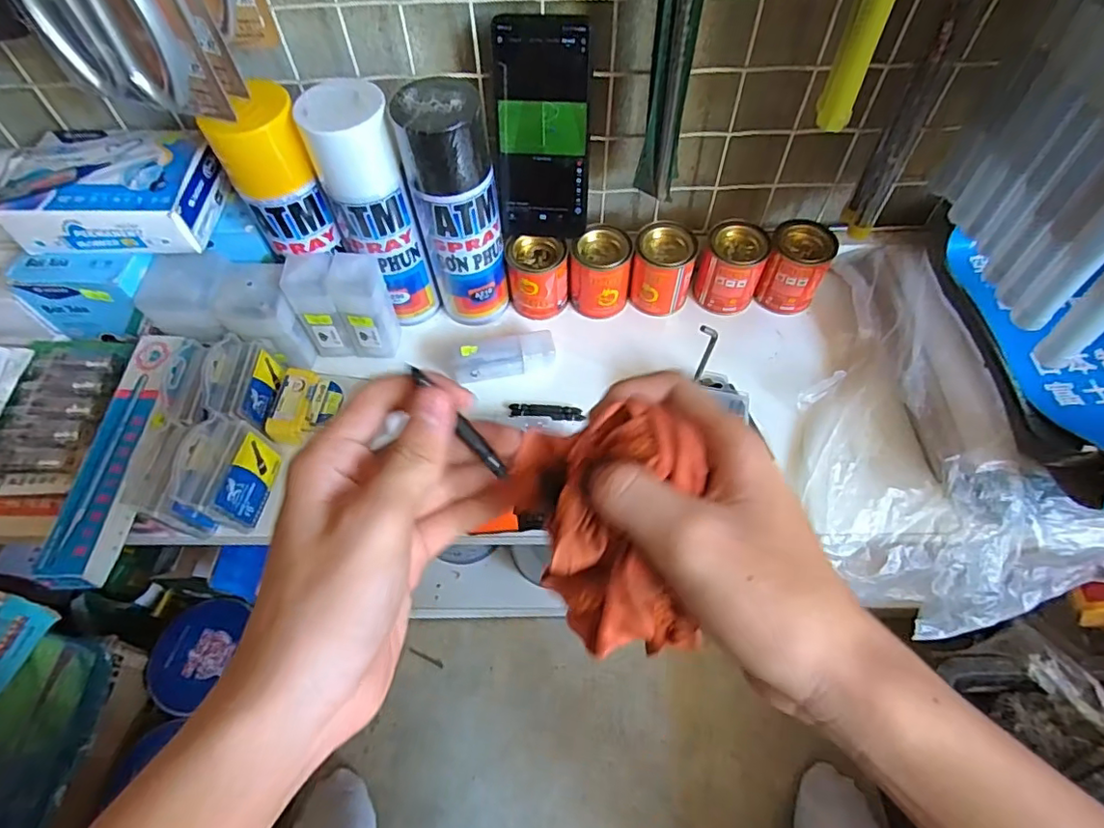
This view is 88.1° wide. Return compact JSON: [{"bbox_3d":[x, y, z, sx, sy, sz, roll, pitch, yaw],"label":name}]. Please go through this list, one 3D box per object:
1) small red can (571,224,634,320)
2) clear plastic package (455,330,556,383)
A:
[{"bbox_3d":[0.045,-0.129,0.526,0.054,0.069,0.049,5,56,6],"label":"small red can"},{"bbox_3d":[-0.041,-0.052,0.504,0.087,0.023,0.031,-14,57,-7],"label":"clear plastic package"}]

